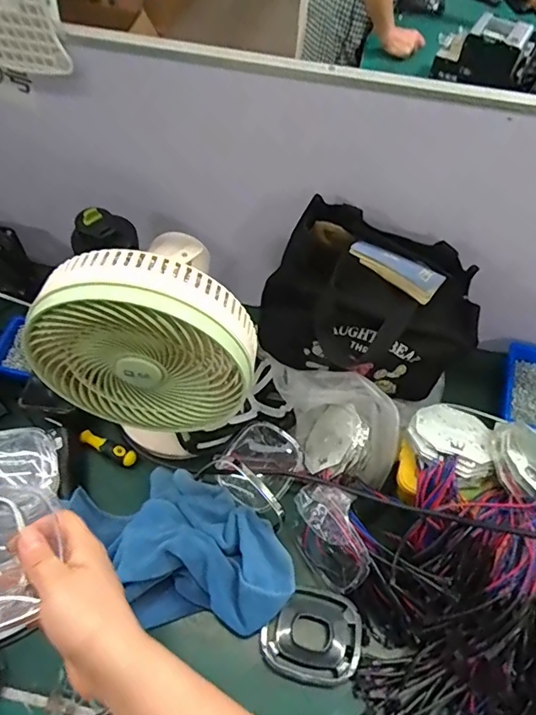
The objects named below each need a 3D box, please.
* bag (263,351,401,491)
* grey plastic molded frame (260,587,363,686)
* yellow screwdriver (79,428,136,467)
[{"bbox_3d":[0.087,0.074,0.650,0.108,0.109,0.193,-18,60,-15],"label":"bag"},{"bbox_3d":[0.051,0.323,0.578,0.113,0.017,0.093,8,57,2],"label":"grey plastic molded frame"},{"bbox_3d":[-0.222,0.126,0.691,0.091,0.027,0.023,16,55,32],"label":"yellow screwdriver"}]

